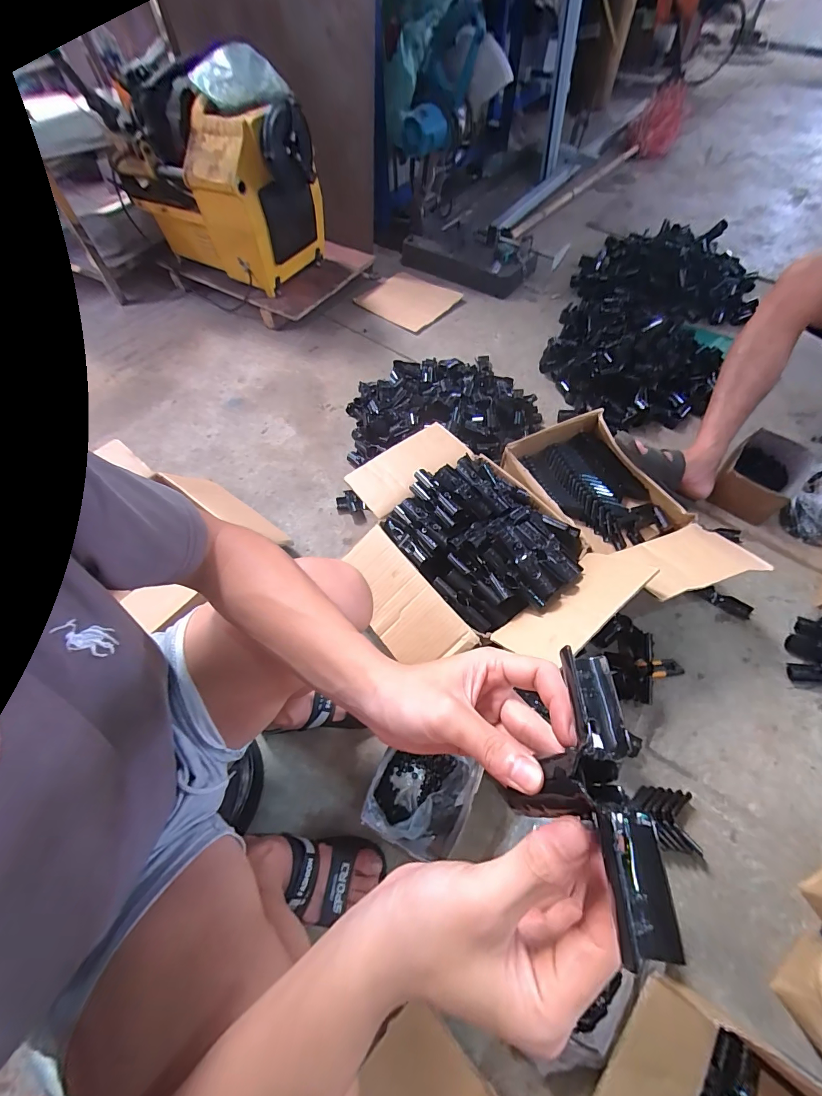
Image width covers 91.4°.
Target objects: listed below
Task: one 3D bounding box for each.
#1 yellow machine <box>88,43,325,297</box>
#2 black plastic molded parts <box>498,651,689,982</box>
[{"bbox_3d":[-0.552,-1.084,1.177,0.589,0.430,0.275,27,65,16],"label":"yellow machine"},{"bbox_3d":[0.090,0.124,0.215,0.057,0.050,0.126,1,54,2],"label":"black plastic molded parts"}]

